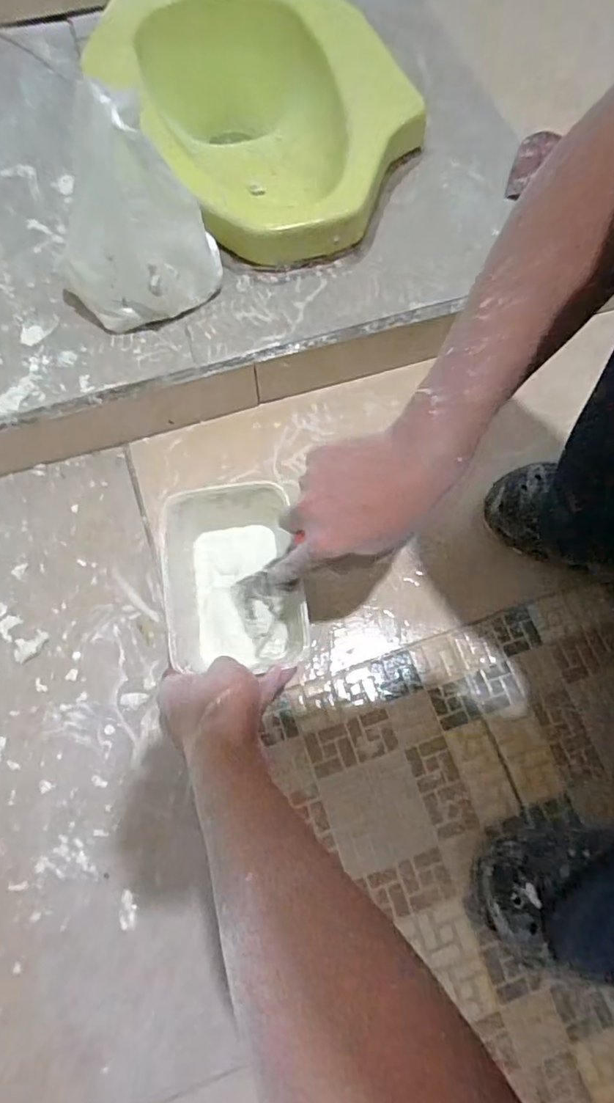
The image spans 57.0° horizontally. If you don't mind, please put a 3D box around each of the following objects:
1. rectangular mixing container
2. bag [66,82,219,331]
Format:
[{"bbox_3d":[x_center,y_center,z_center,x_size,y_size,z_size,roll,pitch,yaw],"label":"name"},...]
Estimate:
[{"bbox_3d":[-0.070,0.027,0.529,0.114,0.081,0.162,-8,73,-4],"label":"rectangular mixing container"},{"bbox_3d":[-0.152,-0.284,0.497,0.147,0.194,0.064,-22,73,-8],"label":"bag"}]

